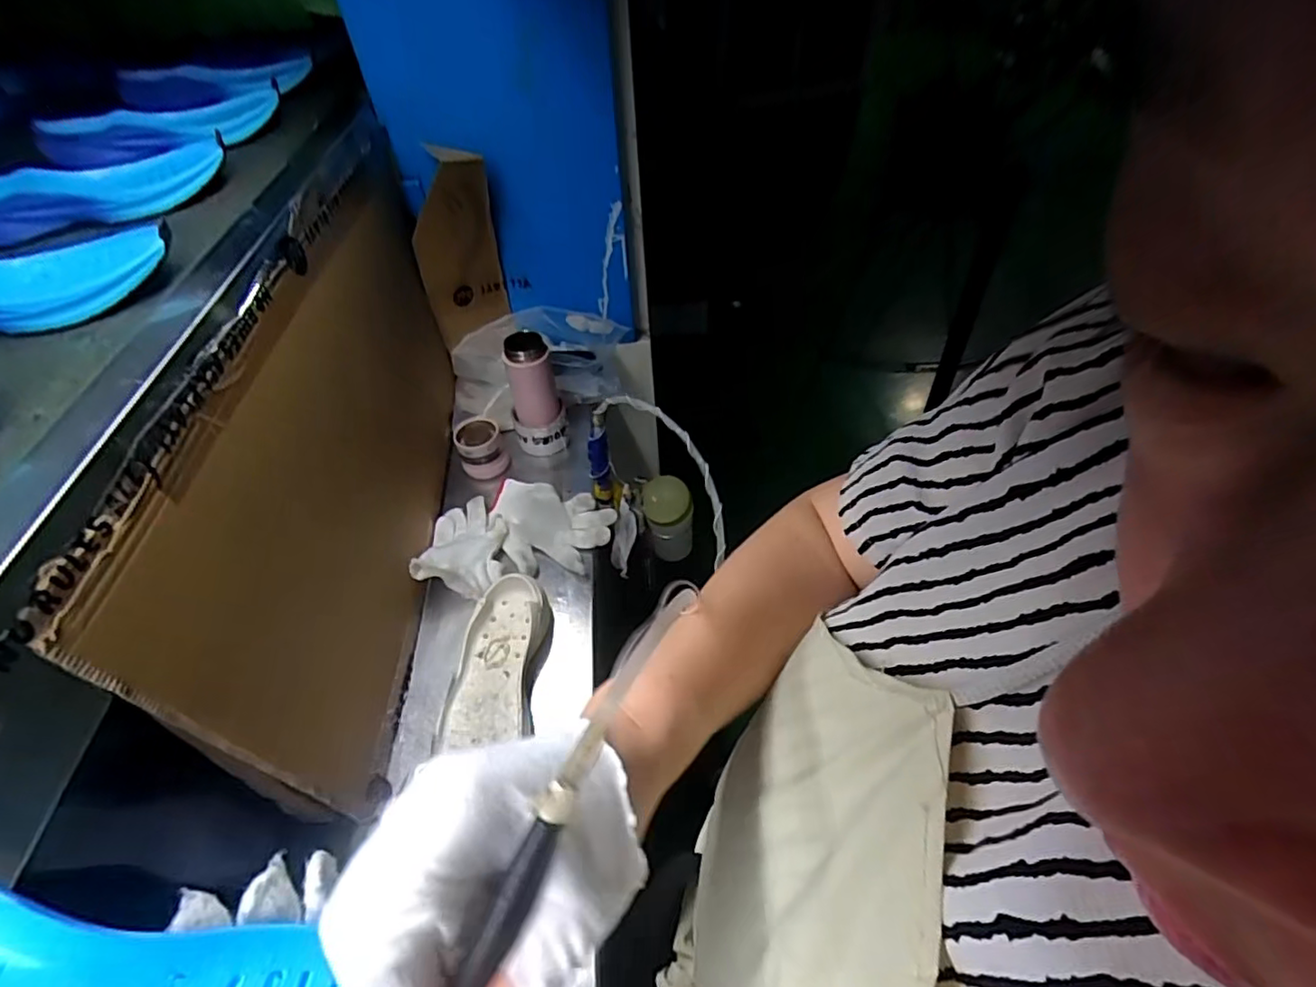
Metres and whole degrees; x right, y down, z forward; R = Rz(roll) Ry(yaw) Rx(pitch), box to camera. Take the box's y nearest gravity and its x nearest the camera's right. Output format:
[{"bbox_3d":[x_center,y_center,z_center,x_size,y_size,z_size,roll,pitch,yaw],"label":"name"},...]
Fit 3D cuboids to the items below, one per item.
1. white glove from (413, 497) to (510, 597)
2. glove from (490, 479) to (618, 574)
[{"bbox_3d":[-0.249,0.058,0.784,0.099,0.052,0.157,-3,48,-3],"label":"white glove"},{"bbox_3d":[-0.148,0.046,0.811,0.167,0.033,0.133,9,48,8],"label":"glove"}]

